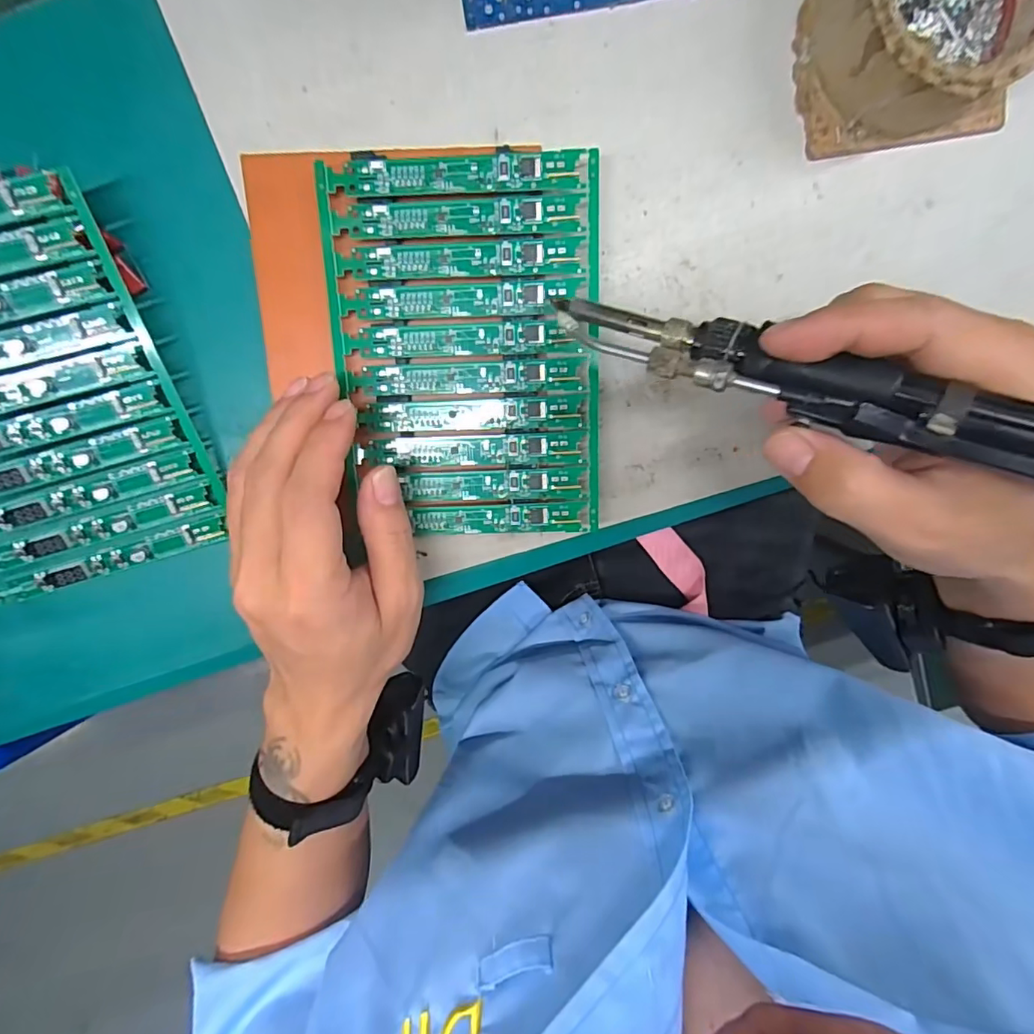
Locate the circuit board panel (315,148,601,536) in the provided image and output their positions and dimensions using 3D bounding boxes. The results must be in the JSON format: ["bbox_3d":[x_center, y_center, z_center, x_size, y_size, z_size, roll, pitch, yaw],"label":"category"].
[{"bbox_3d":[-0.022,-0.073,0.242,0.118,0.013,0.163,-2,99,-1],"label":"circuit board panel"}]

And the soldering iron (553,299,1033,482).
[{"bbox_3d":[0.102,-0.041,0.173,0.204,0.016,0.028,26,99,24],"label":"soldering iron"}]

